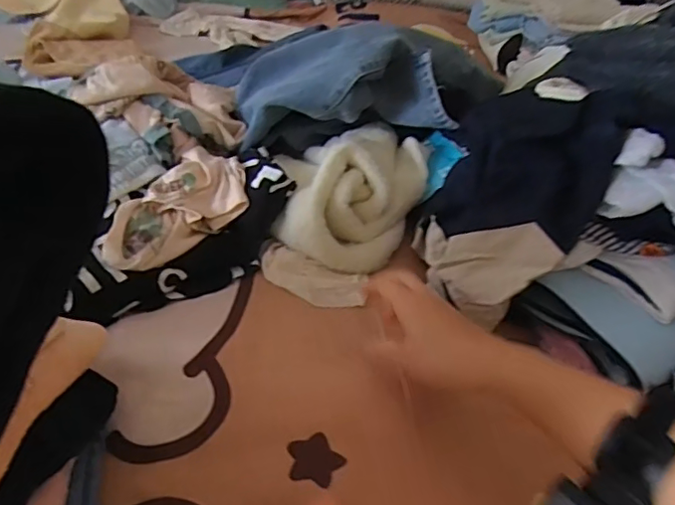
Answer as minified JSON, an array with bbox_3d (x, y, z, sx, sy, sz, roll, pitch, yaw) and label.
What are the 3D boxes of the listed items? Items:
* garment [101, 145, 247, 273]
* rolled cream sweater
[{"bbox_3d":[-0.165,-0.044,0.582,0.100,0.050,0.181,19,37,16],"label":"garment"},{"bbox_3d":[0.019,-0.080,0.673,0.174,0.096,0.237,8,36,1],"label":"rolled cream sweater"}]

